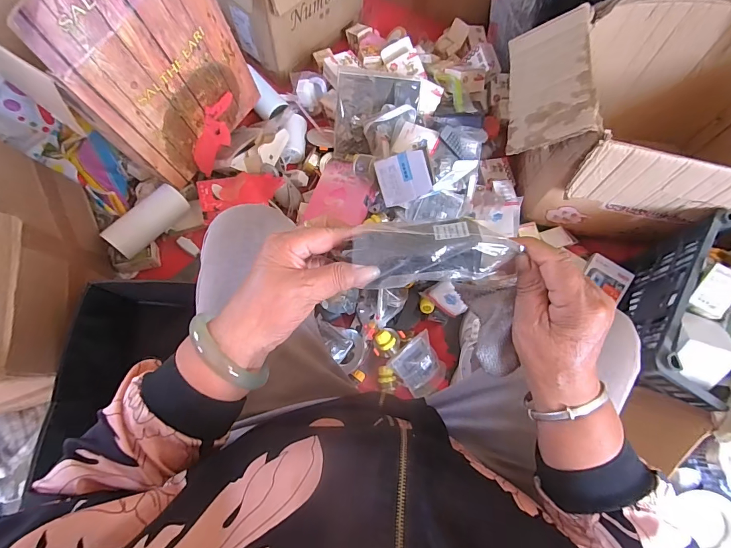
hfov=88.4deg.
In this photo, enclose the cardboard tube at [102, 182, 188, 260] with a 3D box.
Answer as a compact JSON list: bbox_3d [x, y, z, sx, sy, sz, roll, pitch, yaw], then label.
[{"bbox_3d":[-0.480,-0.121,0.827,0.061,0.071,0.176,35,75,10],"label":"cardboard tube"}]

